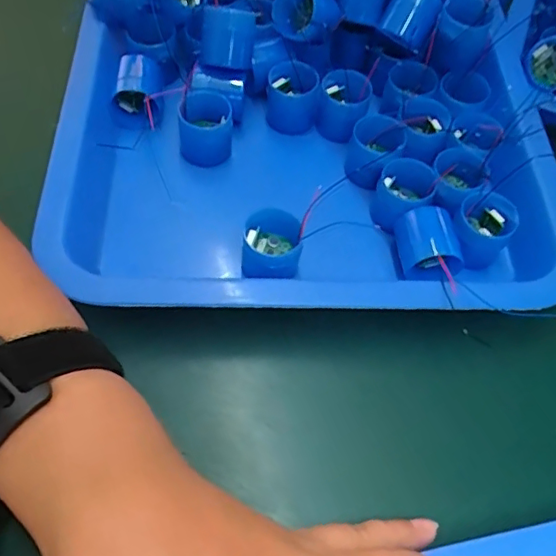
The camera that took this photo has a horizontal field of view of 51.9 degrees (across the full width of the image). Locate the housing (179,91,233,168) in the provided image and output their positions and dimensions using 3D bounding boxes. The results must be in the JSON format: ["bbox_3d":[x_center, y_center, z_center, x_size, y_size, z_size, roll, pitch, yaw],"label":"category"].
[{"bbox_3d":[-0.041,-0.085,0.328,0.028,0.034,0.028,2,59,-3],"label":"housing"}]

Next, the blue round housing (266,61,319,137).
[{"bbox_3d":[0.008,-0.106,0.339,0.029,0.037,0.025,5,59,-1],"label":"blue round housing"}]

